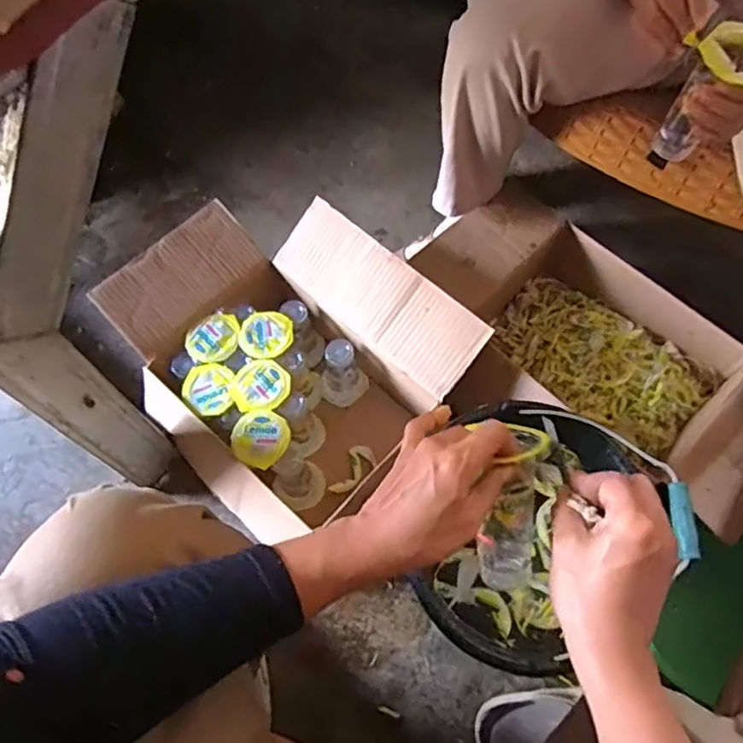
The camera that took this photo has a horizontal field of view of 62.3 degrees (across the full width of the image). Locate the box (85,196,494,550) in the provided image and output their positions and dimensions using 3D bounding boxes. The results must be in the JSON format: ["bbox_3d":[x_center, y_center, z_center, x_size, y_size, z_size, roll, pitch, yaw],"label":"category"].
[{"bbox_3d":[-0.124,-0.026,0.881,0.365,0.194,0.401,-40,71,-16],"label":"box"}]

